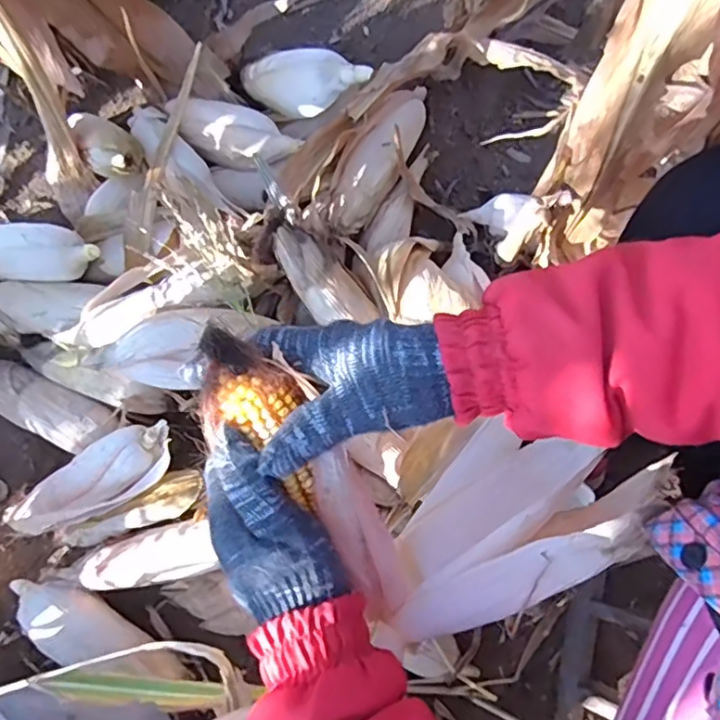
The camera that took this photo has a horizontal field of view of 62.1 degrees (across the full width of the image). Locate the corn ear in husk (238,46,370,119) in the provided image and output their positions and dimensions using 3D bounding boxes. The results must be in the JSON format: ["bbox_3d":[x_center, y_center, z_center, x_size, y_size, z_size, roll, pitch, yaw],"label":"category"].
[{"bbox_3d":[-0.085,-0.338,0.719,0.215,0.062,0.064,19,73,38],"label":"corn ear in husk"}]

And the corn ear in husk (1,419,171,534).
[{"bbox_3d":[-0.288,0.134,0.624,0.212,0.040,0.067,-28,77,6],"label":"corn ear in husk"}]

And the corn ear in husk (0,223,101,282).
[{"bbox_3d":[-0.417,-0.125,0.711,0.235,0.048,0.066,4,75,15],"label":"corn ear in husk"}]

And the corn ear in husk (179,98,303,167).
[{"bbox_3d":[-0.144,-0.270,0.714,0.152,0.046,0.065,18,76,4],"label":"corn ear in husk"}]

